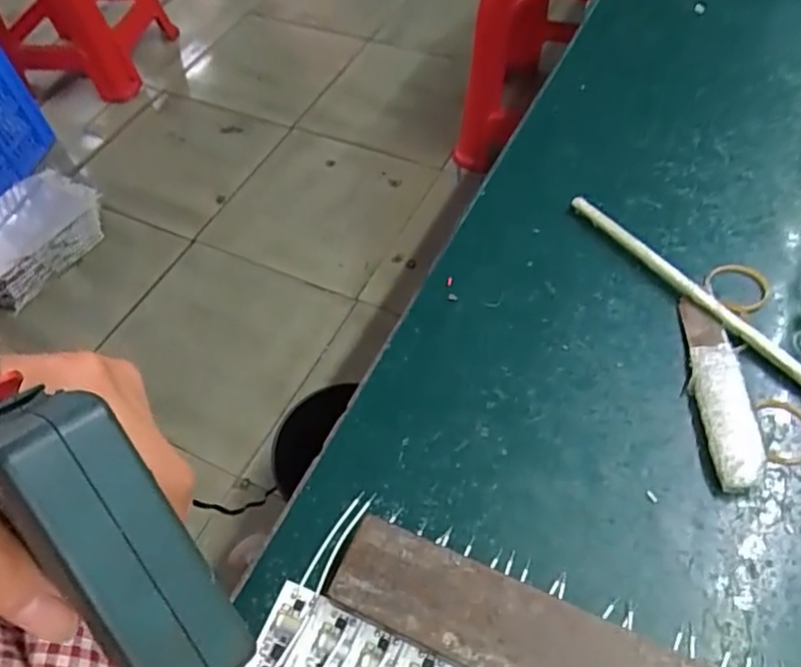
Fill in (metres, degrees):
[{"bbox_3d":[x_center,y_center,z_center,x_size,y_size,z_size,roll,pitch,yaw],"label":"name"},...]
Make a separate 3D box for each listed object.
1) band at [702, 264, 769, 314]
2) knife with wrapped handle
[{"bbox_3d":[0.167,-0.023,0.313,0.029,0.005,0.028,-2,55,3],"label":"band"},{"bbox_3d":[0.142,0.026,0.280,0.022,0.008,0.091,1,56,4],"label":"knife with wrapped handle"}]

